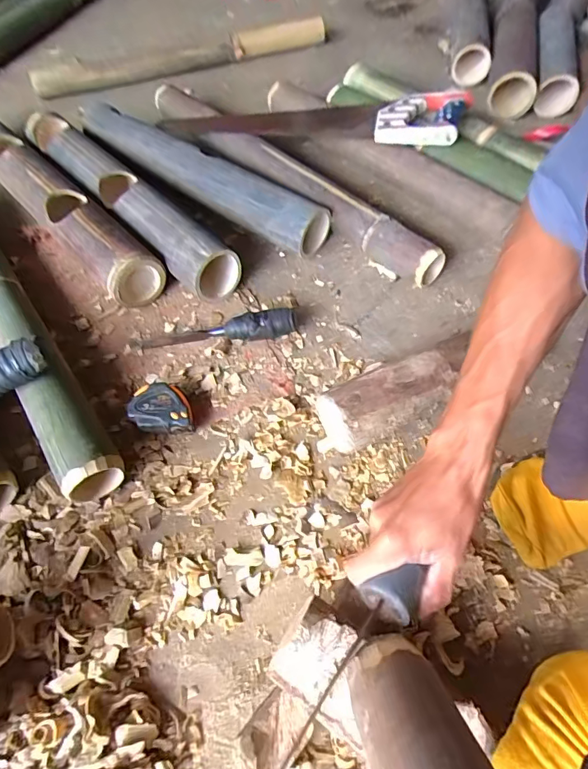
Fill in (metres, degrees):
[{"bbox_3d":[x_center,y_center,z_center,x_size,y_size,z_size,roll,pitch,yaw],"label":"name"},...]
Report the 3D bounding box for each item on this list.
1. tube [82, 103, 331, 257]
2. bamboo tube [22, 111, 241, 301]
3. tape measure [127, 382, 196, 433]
[{"bbox_3d":[-0.168,-0.353,0.748,0.519,0.079,0.071,33,66,20],"label":"tube"},{"bbox_3d":[-0.280,-0.311,0.718,0.083,0.083,0.532,-39,65,-19],"label":"bamboo tube"},{"bbox_3d":[-0.156,0.029,0.527,0.069,0.032,0.061,-10,59,-4],"label":"tape measure"}]

